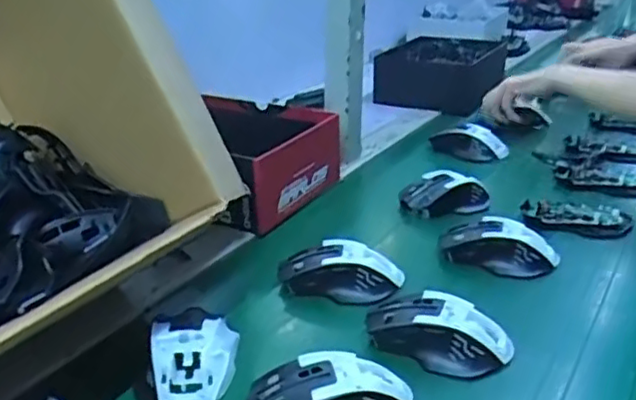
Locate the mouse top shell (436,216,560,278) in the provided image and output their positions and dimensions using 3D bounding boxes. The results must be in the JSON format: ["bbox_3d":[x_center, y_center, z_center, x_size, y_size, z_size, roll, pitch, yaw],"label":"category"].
[{"bbox_3d":[0.181,0.044,0.649,0.112,0.032,0.057,8,27,21],"label":"mouse top shell"}]

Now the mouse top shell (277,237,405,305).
[{"bbox_3d":[0.021,0.063,0.607,0.112,0.034,0.053,2,26,10],"label":"mouse top shell"}]

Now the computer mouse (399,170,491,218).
[{"bbox_3d":[0.151,-0.010,0.769,0.104,0.033,0.055,-8,26,-10],"label":"computer mouse"}]

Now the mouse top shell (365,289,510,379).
[{"bbox_3d":[0.096,0.105,0.515,0.112,0.034,0.062,2,26,9],"label":"mouse top shell"}]

